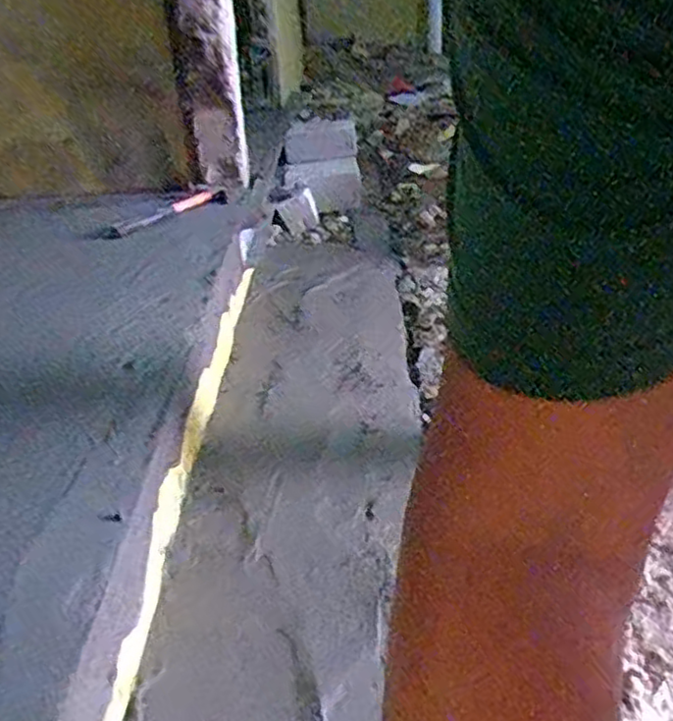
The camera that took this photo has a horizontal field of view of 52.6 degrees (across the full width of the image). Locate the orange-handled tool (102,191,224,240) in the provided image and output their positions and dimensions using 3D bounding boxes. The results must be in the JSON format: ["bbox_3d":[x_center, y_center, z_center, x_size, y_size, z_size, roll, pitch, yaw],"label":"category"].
[{"bbox_3d":[-0.314,-0.268,1.255,0.038,0.034,0.306,16,34,28],"label":"orange-handled tool"}]

